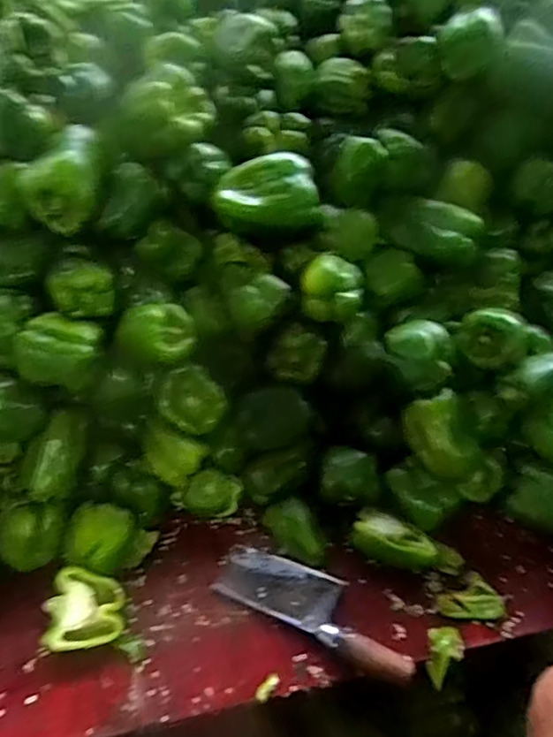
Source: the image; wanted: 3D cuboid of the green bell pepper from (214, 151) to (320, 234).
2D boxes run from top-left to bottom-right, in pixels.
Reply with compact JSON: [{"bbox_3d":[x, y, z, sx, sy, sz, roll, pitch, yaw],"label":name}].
[{"bbox_3d":[-0.013,-0.198,0.654,0.120,0.066,0.066,-8,46,-7],"label":"green bell pepper"}]

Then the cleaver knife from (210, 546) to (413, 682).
[{"bbox_3d":[0.041,0.238,0.585,0.207,0.021,0.068,21,49,20],"label":"cleaver knife"}]

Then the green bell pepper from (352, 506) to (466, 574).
[{"bbox_3d":[0.141,0.190,0.618,0.118,0.033,0.053,20,49,19],"label":"green bell pepper"}]

